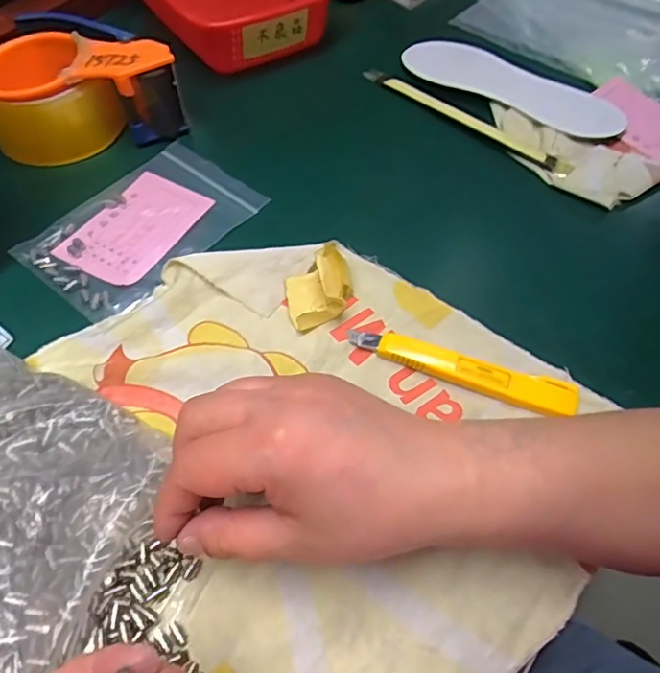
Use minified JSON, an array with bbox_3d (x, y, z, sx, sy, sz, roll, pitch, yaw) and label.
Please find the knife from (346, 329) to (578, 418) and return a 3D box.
[{"bbox_3d":[0.075,0.020,0.316,0.131,0.013,0.021,18,58,9],"label":"knife"}]

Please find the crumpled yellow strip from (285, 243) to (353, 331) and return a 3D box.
[{"bbox_3d":[-0.006,-0.030,0.337,0.040,0.025,0.045,-6,57,-6],"label":"crumpled yellow strip"}]

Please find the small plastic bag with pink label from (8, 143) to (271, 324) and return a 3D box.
[{"bbox_3d":[-0.129,-0.079,0.380,0.099,0.007,0.148,33,61,18],"label":"small plastic bag with pink label"}]

